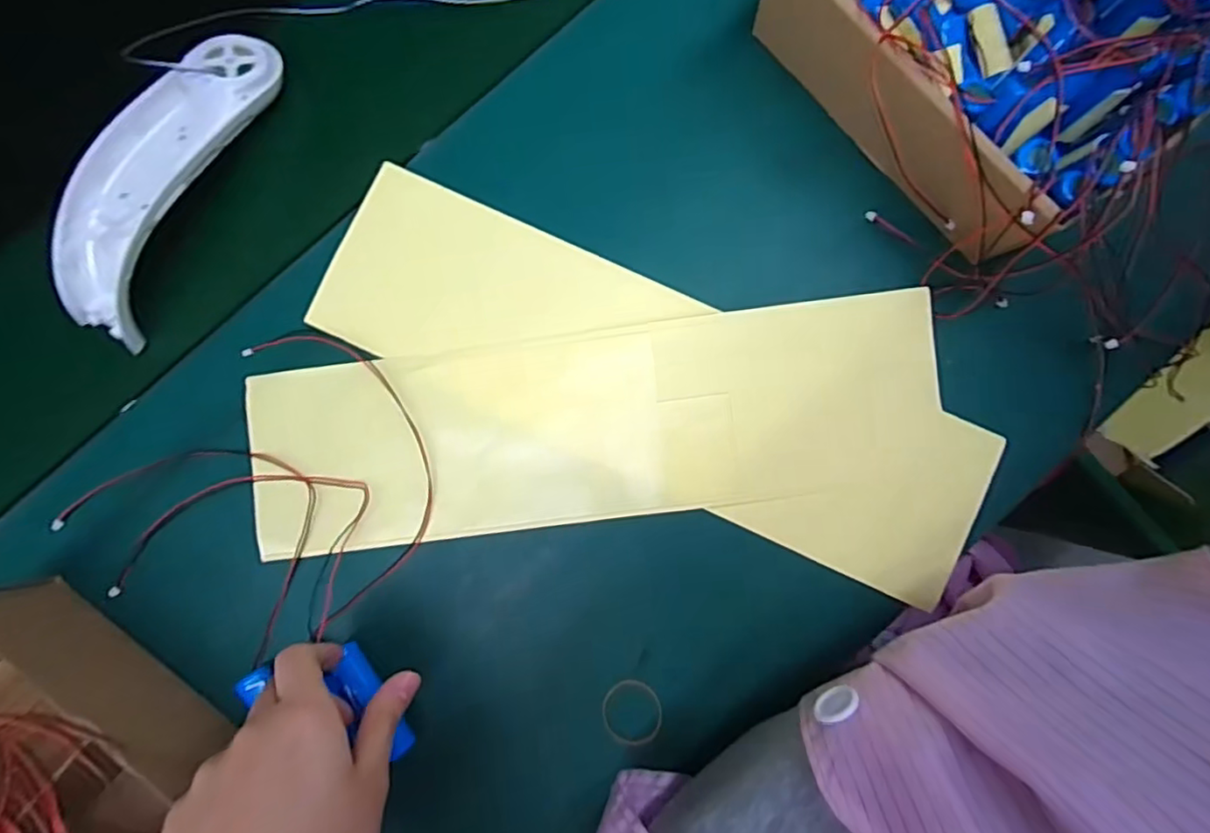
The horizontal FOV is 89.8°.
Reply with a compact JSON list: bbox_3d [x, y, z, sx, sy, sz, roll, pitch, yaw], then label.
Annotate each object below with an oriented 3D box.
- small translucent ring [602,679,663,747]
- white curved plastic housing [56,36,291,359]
[{"bbox_3d":[0.015,0.168,0.344,0.035,0.004,0.035,-2,80,11],"label":"small translucent ring"},{"bbox_3d":[-0.264,-0.143,0.354,0.057,0.036,0.194,28,86,2],"label":"white curved plastic housing"}]

